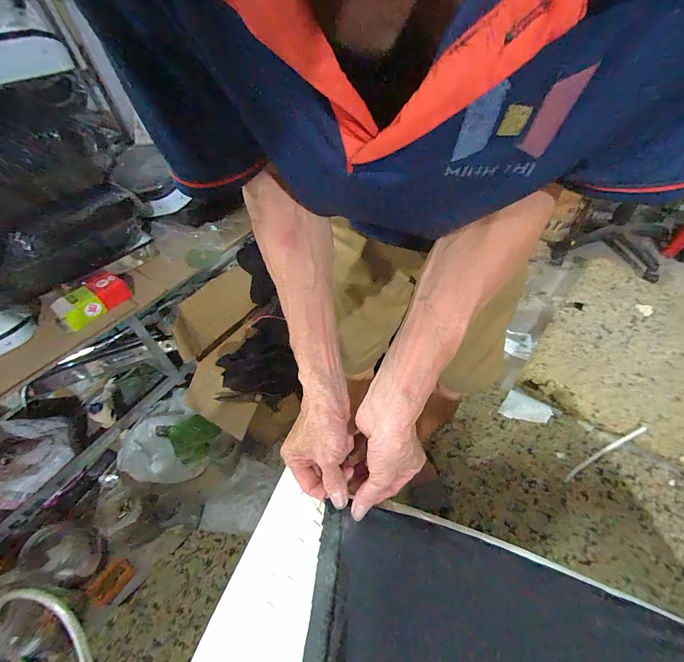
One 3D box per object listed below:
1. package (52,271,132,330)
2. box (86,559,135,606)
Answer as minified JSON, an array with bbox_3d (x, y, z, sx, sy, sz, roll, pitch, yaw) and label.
[{"bbox_3d":[-0.640,-0.091,0.836,0.105,0.062,0.184,18,52,23],"label":"package"},{"bbox_3d":[-0.647,0.704,0.921,0.077,0.009,0.106,28,43,9],"label":"box"}]

